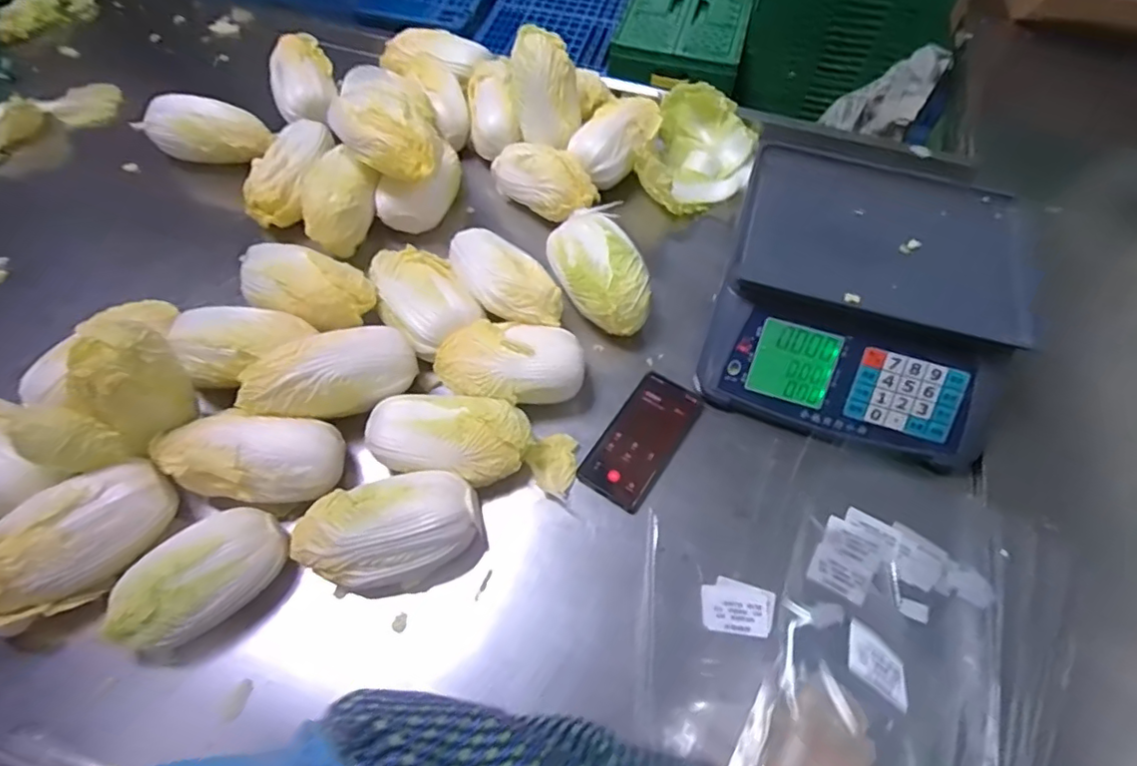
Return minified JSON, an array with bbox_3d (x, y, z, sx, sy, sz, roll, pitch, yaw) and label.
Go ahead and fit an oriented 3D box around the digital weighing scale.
[{"bbox_3d":[0.355,-0.106,0.718,0.319,0.129,0.342,17,61,9],"label":"digital weighing scale"}]

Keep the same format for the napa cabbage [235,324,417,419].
[{"bbox_3d":[-0.260,-0.012,0.645,0.171,0.072,0.084,-16,61,-11],"label":"napa cabbage"}]

